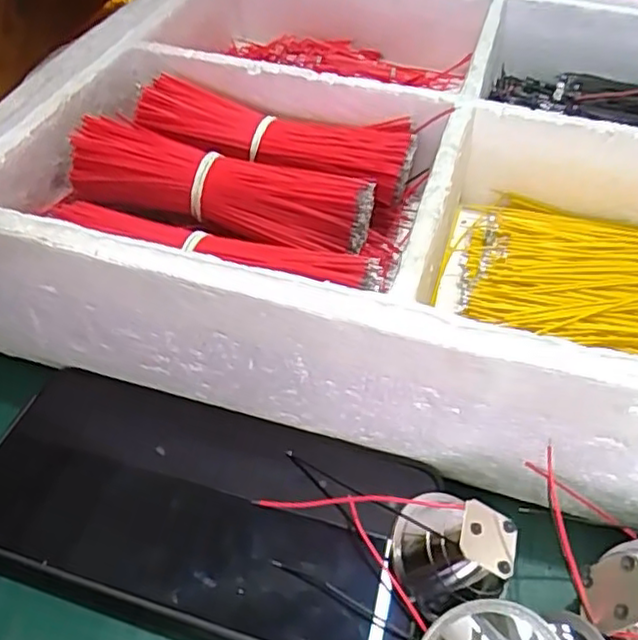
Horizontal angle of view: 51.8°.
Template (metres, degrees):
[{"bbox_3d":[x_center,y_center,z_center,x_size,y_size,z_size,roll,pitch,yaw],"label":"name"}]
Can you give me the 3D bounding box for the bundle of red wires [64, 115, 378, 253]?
[{"bbox_3d":[-0.044,-0.061,0.290,0.134,0.024,0.034,13,47,10],"label":"bundle of red wires"}]

